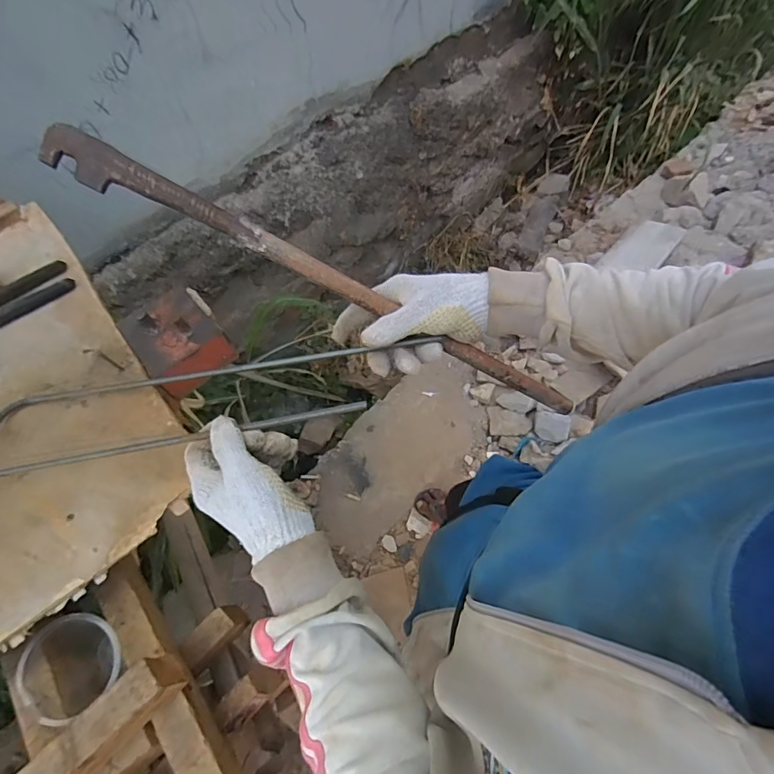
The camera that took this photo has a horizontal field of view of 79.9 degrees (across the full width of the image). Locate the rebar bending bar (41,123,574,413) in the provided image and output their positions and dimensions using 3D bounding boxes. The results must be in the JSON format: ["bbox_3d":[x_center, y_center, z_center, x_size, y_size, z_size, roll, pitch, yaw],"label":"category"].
[{"bbox_3d":[-0.026,-0.085,0.459,0.555,0.027,0.023,25,63,-21],"label":"rebar bending bar"}]

